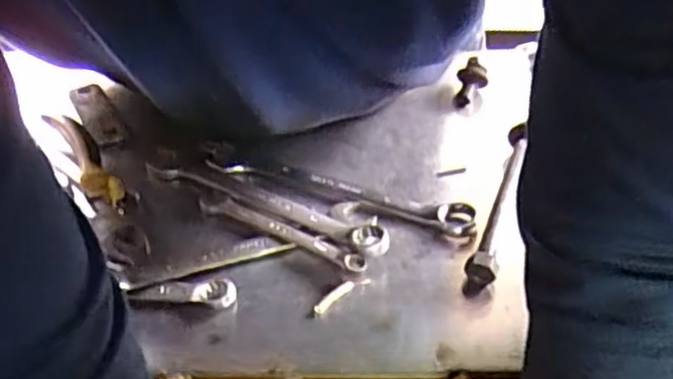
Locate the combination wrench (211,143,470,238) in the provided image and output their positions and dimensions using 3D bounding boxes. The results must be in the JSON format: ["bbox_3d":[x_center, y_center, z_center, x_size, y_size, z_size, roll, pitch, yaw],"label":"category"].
[{"bbox_3d":[-0.004,-0.001,0.438,0.183,0.012,0.024,14,46,17],"label":"combination wrench"}]

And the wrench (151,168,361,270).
[{"bbox_3d":[-0.052,0.013,0.417,0.160,0.007,0.017,23,49,25],"label":"wrench"}]

